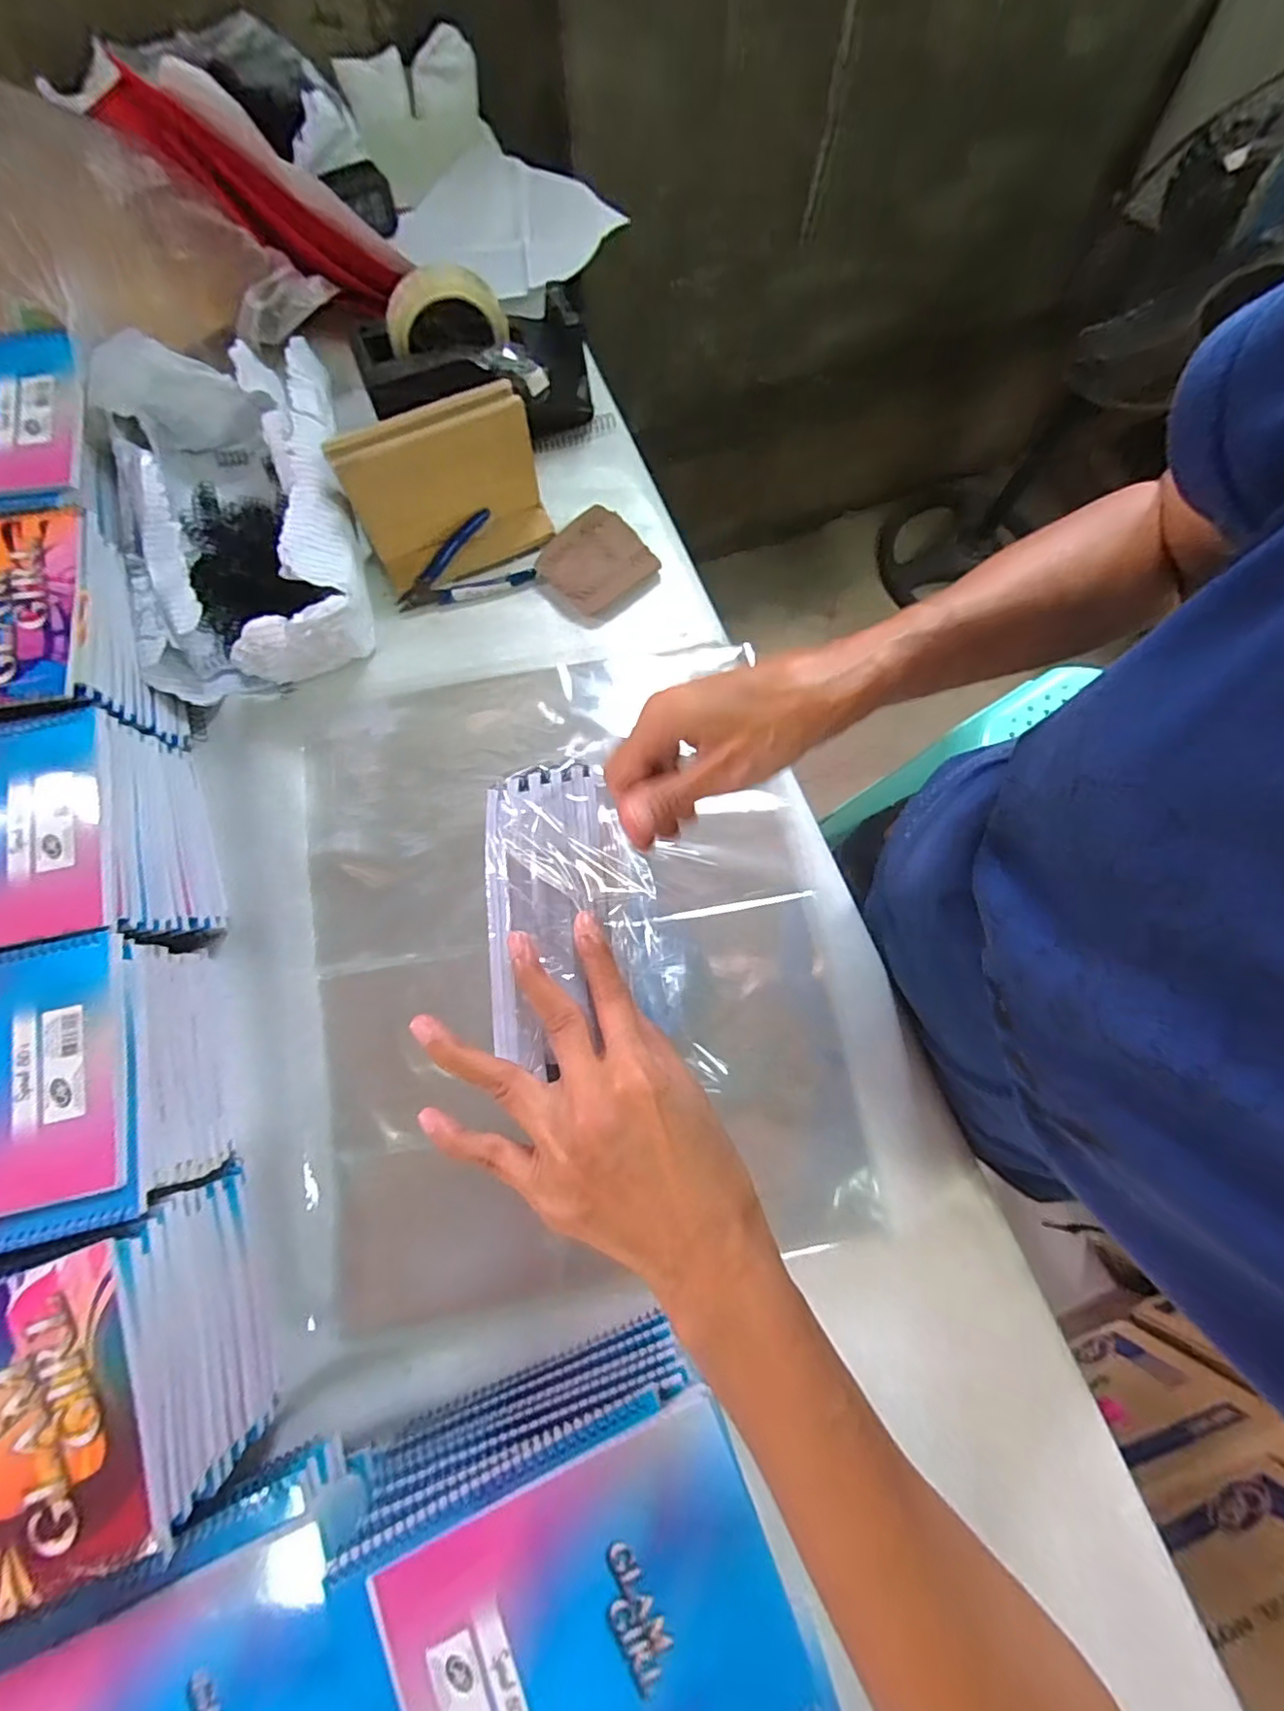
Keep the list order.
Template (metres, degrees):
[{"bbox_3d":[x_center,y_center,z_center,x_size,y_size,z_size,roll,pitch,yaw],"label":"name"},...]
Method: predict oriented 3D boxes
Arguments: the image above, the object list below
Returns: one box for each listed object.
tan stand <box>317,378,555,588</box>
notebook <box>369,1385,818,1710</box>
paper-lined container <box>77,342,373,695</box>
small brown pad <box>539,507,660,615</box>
[{"bbox_3d":[-0.164,-0.311,0.537,0.160,0.118,0.064,-27,77,-8],"label":"tan stand"},{"bbox_3d":[-0.026,0.411,0.326,0.198,0.009,0.149,-20,77,-6],"label":"notebook"},{"bbox_3d":[-0.342,-0.288,0.536,0.189,0.100,0.293,-16,76,-5],"label":"paper-lined container"},{"bbox_3d":[-0.045,-0.275,0.577,0.090,0.025,0.090,-41,80,-10],"label":"small brown pad"}]

